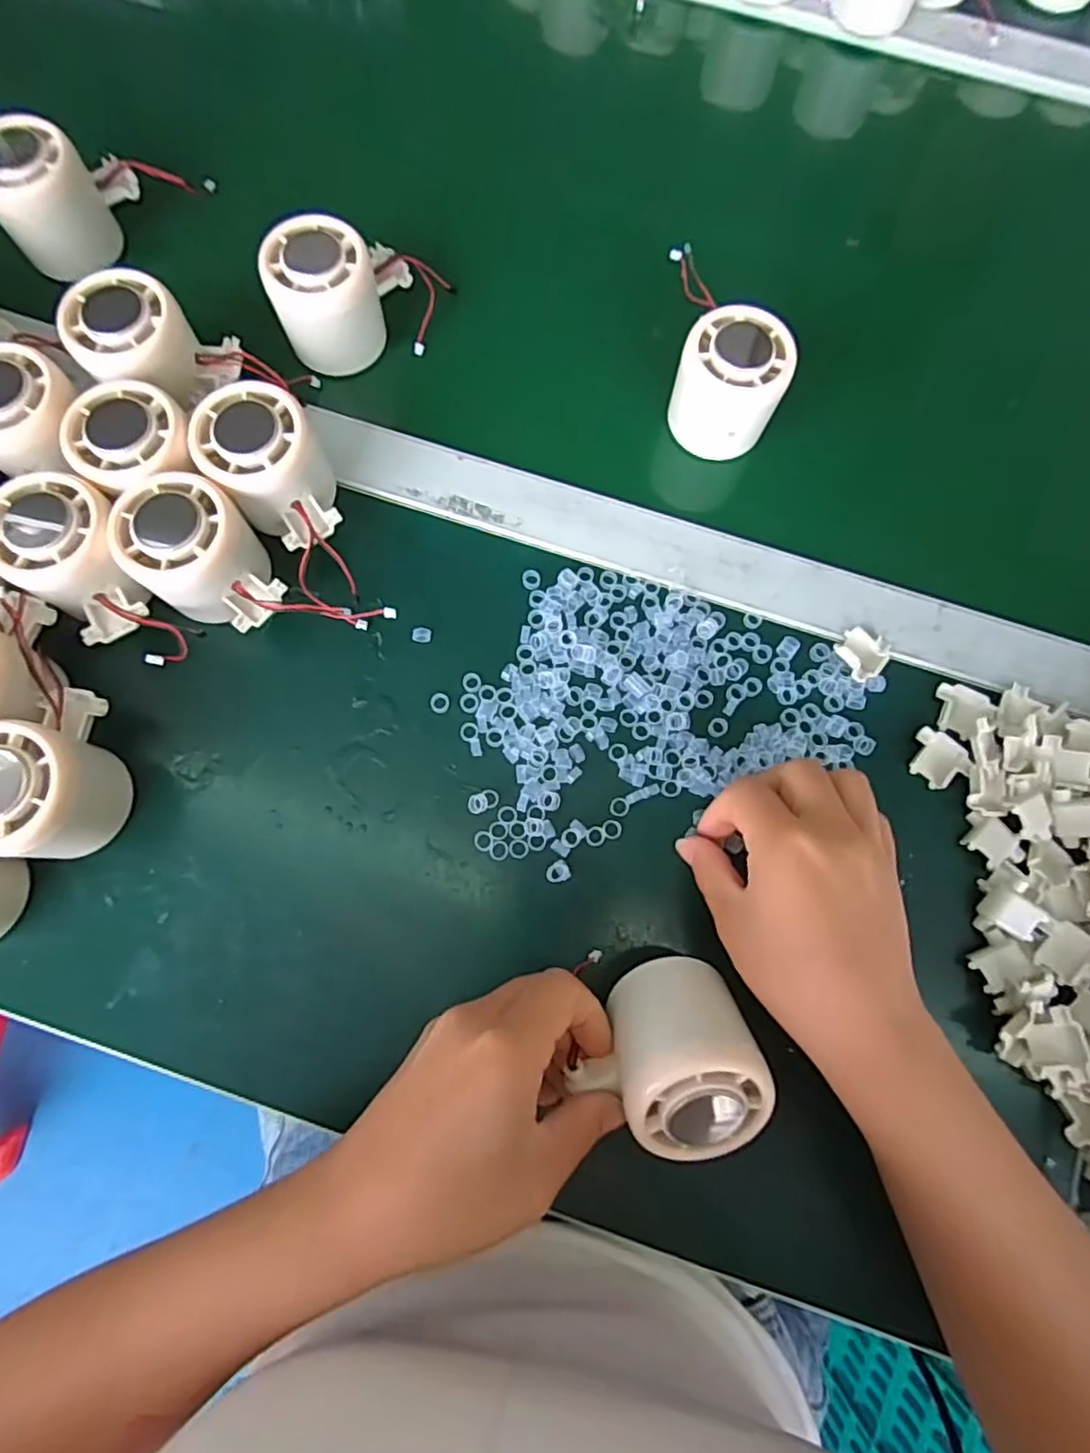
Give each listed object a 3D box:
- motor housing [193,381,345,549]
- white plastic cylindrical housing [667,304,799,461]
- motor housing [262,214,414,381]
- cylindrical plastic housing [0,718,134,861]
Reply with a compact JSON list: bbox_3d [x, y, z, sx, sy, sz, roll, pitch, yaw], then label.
[{"bbox_3d":[-0.137,-0.126,0.337,0.053,0.056,0.071,-15,78,-5],"label":"motor housing"},{"bbox_3d":[0.098,-0.182,0.358,0.055,0.045,0.056,0,77,-2],"label":"white plastic cylindrical housing"},{"bbox_3d":[-0.109,-0.233,0.364,0.068,0.049,0.053,-9,77,-4],"label":"motor housing"},{"bbox_3d":[-0.223,0.029,0.297,0.051,0.062,0.052,0,77,-2],"label":"cylindrical plastic housing"}]

